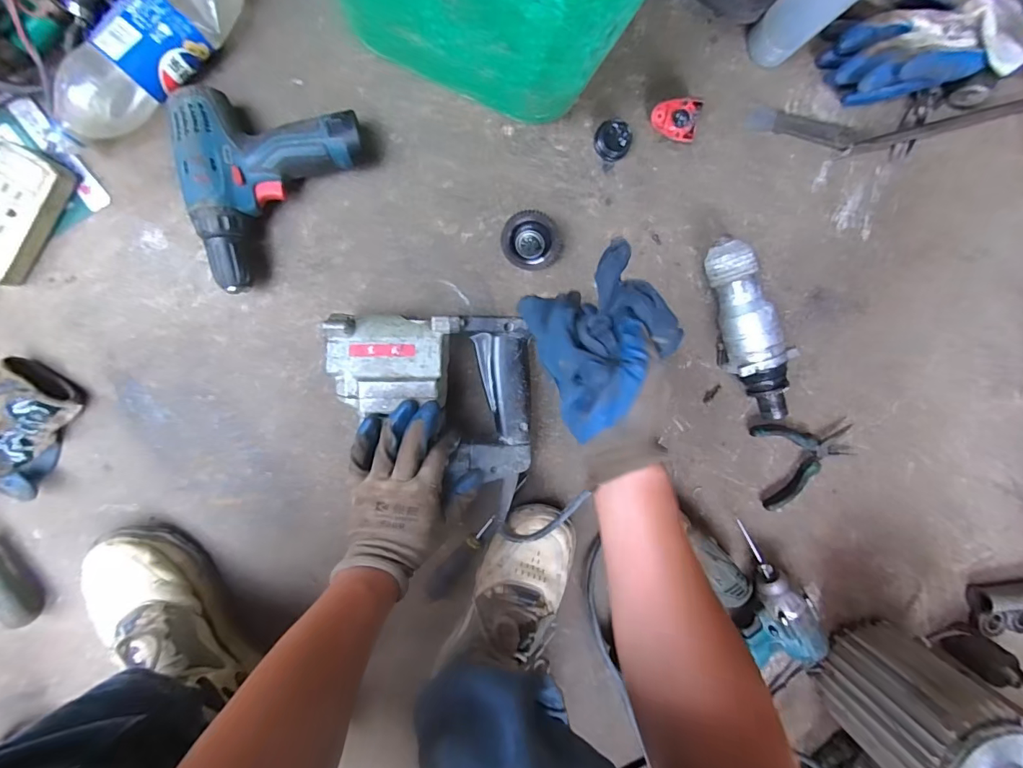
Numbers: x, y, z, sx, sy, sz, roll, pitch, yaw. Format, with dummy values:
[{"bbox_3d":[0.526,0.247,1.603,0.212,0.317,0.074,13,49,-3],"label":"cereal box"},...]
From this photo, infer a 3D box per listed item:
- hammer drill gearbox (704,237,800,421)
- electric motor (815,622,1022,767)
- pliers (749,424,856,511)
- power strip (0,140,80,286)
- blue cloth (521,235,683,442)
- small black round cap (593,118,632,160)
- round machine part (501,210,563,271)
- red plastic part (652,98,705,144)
[{"bbox_3d":[0.286,-0.064,0.548,0.068,0.061,0.219,-15,97,-5],"label":"hammer drill gearbox"},{"bbox_3d":[0.508,0.408,0.530,0.156,0.247,0.152,33,91,-9],"label":"electric motor"},{"bbox_3d":[0.388,0.094,0.596,0.134,0.018,0.113,-15,97,-5],"label":"pliers"},{"bbox_3d":[-0.489,-0.164,0.441,0.061,0.033,0.134,28,91,-10],"label":"power strip"},{"bbox_3d":[0.078,-0.041,0.381,0.111,0.073,0.122,-26,98,-4],"label":"blue cloth"},{"bbox_3d":[0.117,-0.278,0.518,0.042,0.018,0.036,17,93,-8],"label":"small black round cap"},{"bbox_3d":[0.024,-0.161,0.511,0.064,0.038,0.066,-37,98,-2],"label":"round machine part"},{"bbox_3d":[0.188,-0.302,0.520,0.049,0.034,0.035,7,94,-8],"label":"red plastic part"}]

